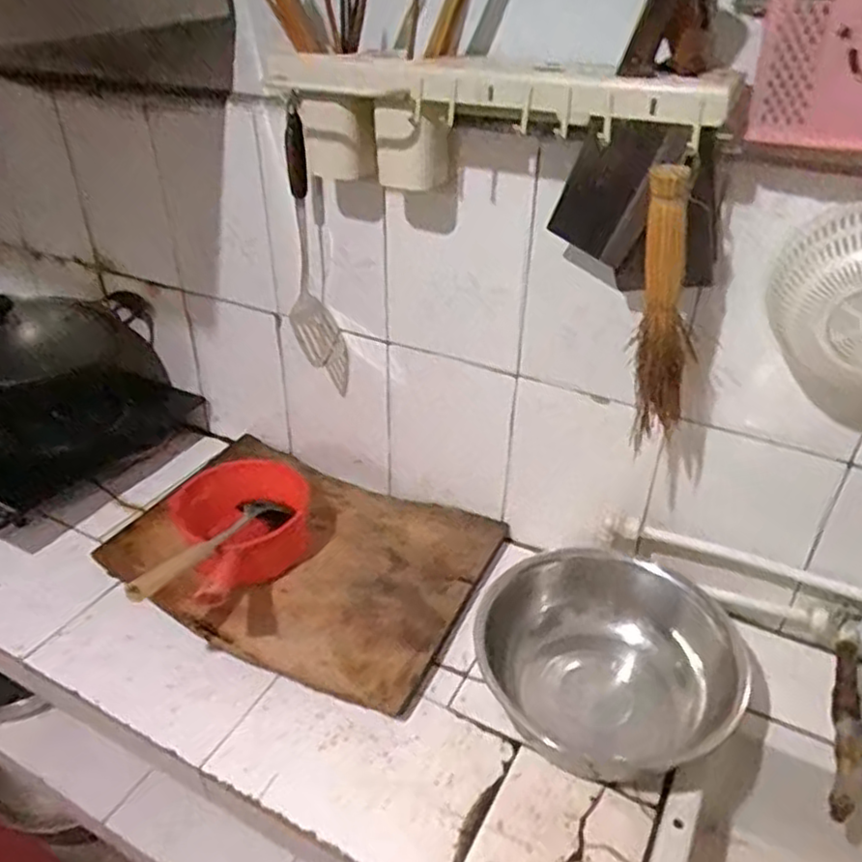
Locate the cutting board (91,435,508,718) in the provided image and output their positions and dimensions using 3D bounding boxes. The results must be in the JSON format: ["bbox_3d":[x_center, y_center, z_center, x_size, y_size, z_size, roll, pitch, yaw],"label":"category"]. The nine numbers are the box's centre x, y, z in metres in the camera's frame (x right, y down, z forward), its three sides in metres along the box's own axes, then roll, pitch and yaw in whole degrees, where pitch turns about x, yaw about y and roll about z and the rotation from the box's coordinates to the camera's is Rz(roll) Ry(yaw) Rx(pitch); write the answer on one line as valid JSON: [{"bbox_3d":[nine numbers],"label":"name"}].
[{"bbox_3d":[-0.195,0.171,1.073,0.535,0.068,0.389,18,39,19],"label":"cutting board"}]

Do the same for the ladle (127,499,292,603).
[{"bbox_3d":[-0.278,0.146,0.924,0.062,0.028,0.305,11,17,16],"label":"ladle"}]

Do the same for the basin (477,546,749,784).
[{"bbox_3d":[0.207,0.275,0.859,0.277,0.130,0.231,1,34,1],"label":"basin"}]

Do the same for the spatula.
[{"bbox_3d":[-0.175,-0.265,1.009,0.065,0.378,0.062,-3,34,-5],"label":"spatula"}]

